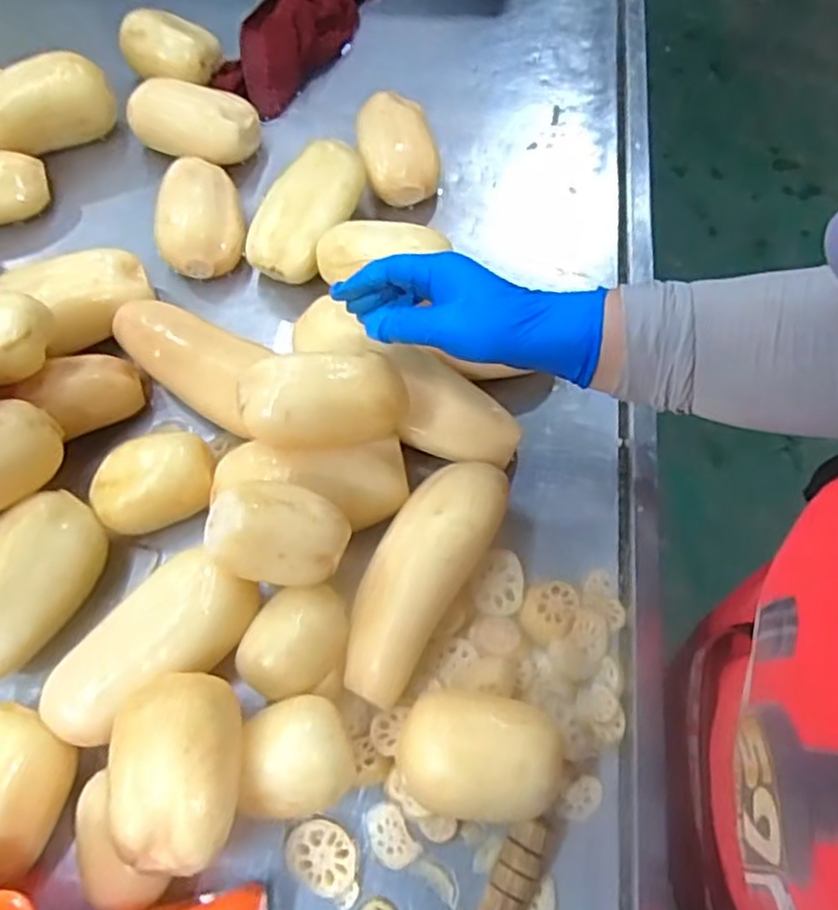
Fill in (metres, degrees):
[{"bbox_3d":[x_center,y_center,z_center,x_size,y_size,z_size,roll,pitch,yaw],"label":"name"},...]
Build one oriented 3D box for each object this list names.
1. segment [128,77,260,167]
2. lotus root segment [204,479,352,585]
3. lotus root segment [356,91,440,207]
[{"bbox_3d":[-0.214,-0.311,0.669,0.121,0.069,0.058,10,68,5],"label":"segment"},{"bbox_3d":[-0.088,0.051,0.455,0.083,0.047,0.059,9,68,5],"label":"lotus root segment"},{"bbox_3d":[-0.020,-0.285,0.666,0.074,0.050,0.120,-3,67,0],"label":"lotus root segment"}]

